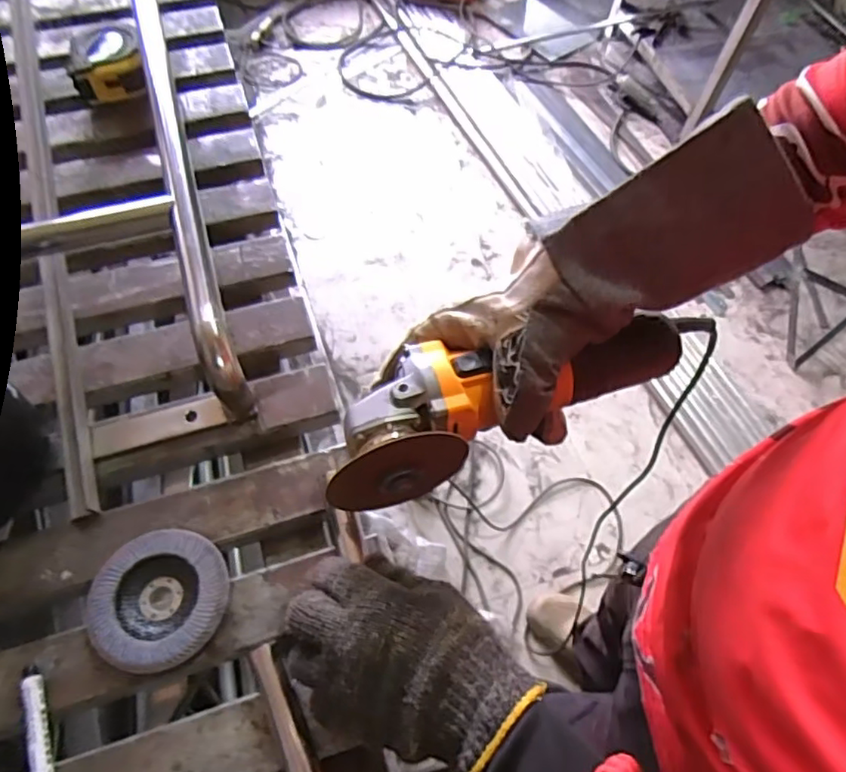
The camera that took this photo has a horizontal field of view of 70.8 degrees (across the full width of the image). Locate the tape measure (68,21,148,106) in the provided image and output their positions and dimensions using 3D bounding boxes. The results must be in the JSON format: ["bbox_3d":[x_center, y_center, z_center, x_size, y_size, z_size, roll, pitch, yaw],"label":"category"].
[{"bbox_3d":[-0.335,-0.349,0.635,0.073,0.040,0.088,-12,63,-9],"label":"tape measure"}]

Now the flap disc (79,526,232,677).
[{"bbox_3d":[-0.181,0.144,0.408,0.089,0.012,0.090,1,62,-2],"label":"flap disc"}]

